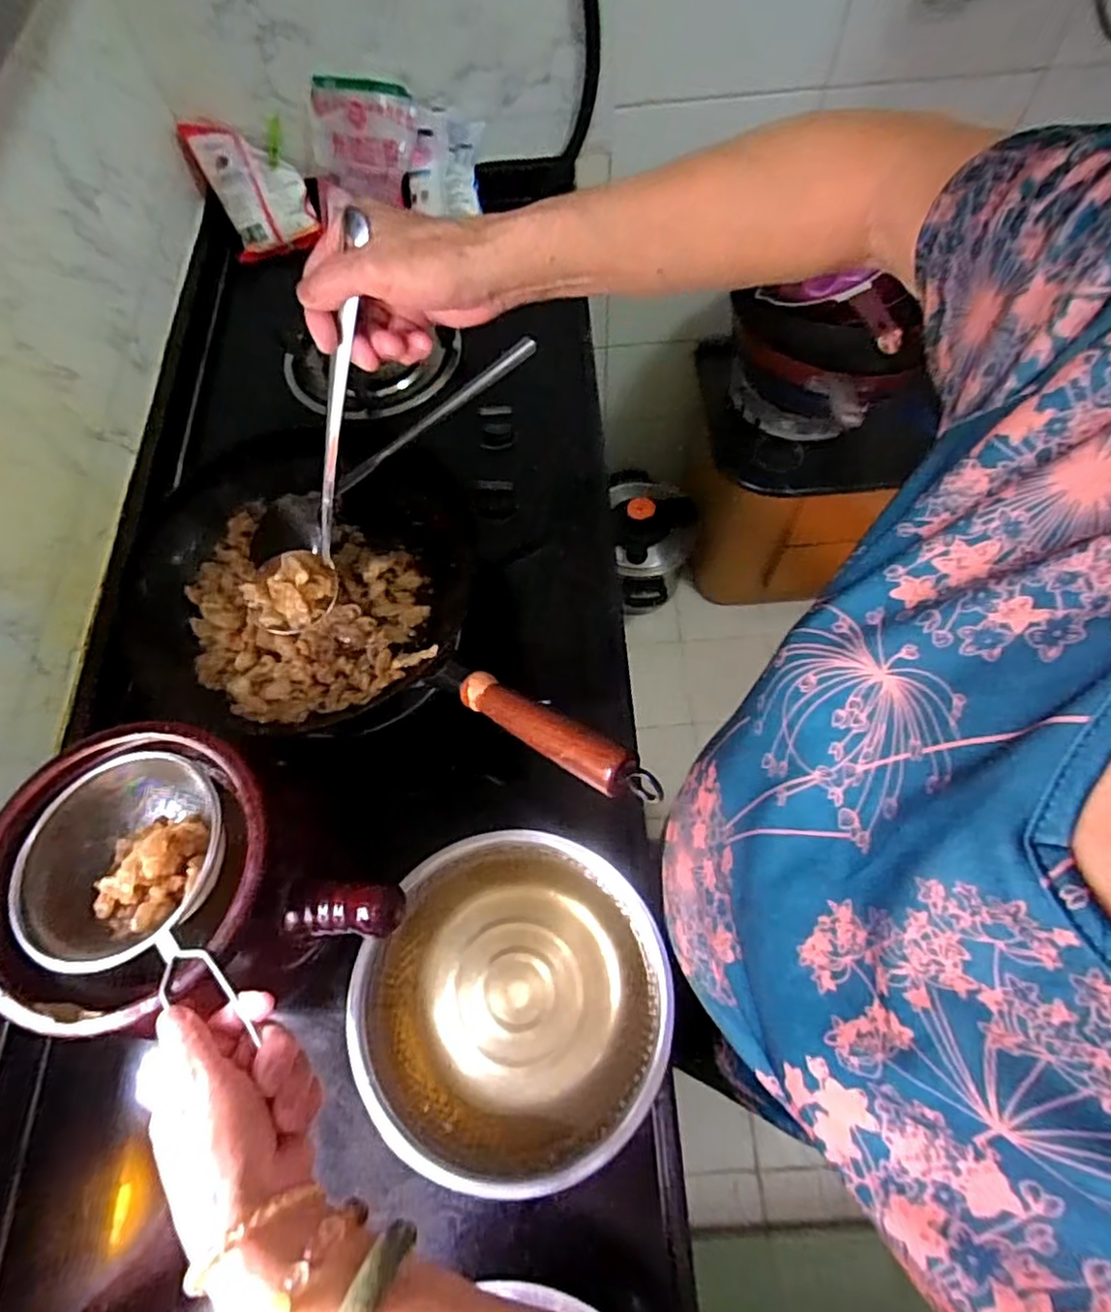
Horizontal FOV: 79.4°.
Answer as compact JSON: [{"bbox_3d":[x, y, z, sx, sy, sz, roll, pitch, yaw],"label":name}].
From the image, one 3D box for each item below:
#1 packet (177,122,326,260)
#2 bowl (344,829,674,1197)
[{"bbox_3d":[-0.456,-0.710,1.015,0.145,0.178,0.013,-28,25,-17],"label":"packet"},{"bbox_3d":[-0.030,0.270,0.531,0.220,0.072,0.230,-1,64,3],"label":"bowl"}]

